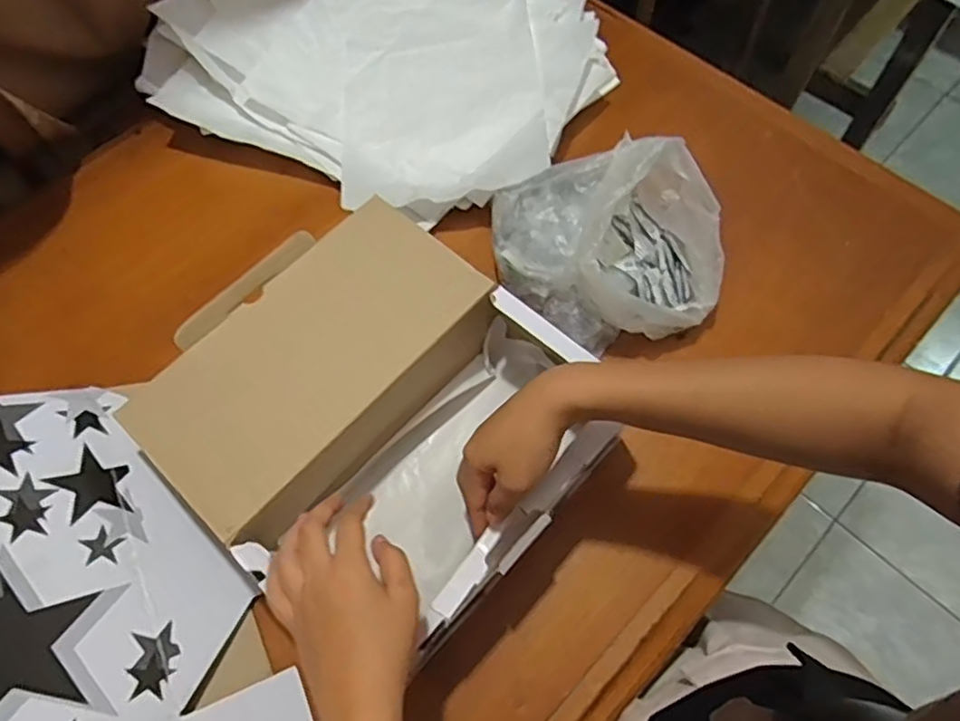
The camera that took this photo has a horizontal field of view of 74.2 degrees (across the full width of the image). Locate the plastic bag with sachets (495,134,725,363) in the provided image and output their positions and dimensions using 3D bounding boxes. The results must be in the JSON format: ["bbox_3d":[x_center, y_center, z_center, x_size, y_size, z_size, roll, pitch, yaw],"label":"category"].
[{"bbox_3d":[0.116,-0.109,0.571,0.205,0.122,0.153,2,64,3],"label":"plastic bag with sachets"}]

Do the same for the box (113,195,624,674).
[{"bbox_3d":[-0.083,0.049,0.524,0.298,0.112,0.275,39,71,18],"label":"box"}]

